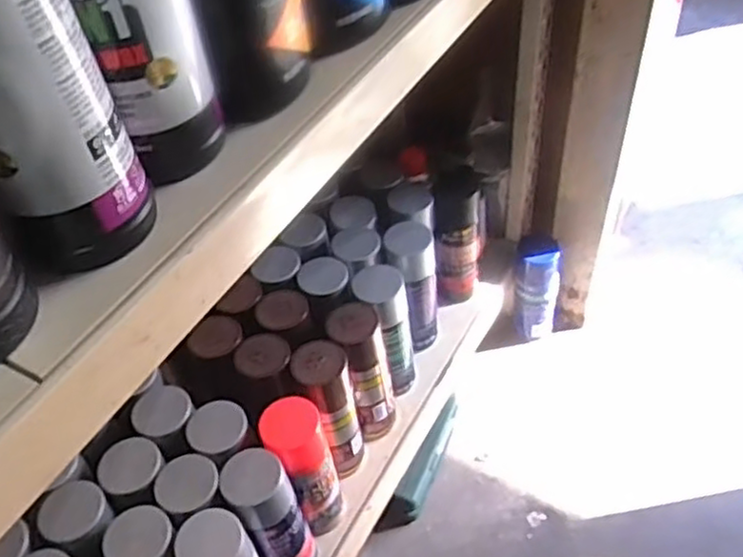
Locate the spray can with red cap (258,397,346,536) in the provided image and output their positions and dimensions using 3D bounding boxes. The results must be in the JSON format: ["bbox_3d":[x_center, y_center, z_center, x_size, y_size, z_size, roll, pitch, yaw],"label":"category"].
[{"bbox_3d":[-0.071,0.210,0.789,0.067,0.202,0.065,-17,48,-9],"label":"spray can with red cap"}]

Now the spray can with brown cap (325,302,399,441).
[{"bbox_3d":[-0.008,0.114,0.867,0.064,0.187,0.065,-3,47,3],"label":"spray can with brown cap"}]

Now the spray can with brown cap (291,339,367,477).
[{"bbox_3d":[-0.047,0.157,0.842,0.062,0.197,0.067,-17,48,-9],"label":"spray can with brown cap"}]

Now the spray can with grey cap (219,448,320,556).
[{"bbox_3d":[-0.104,0.254,0.755,0.065,0.188,0.068,-29,51,-19],"label":"spray can with grey cap"}]

